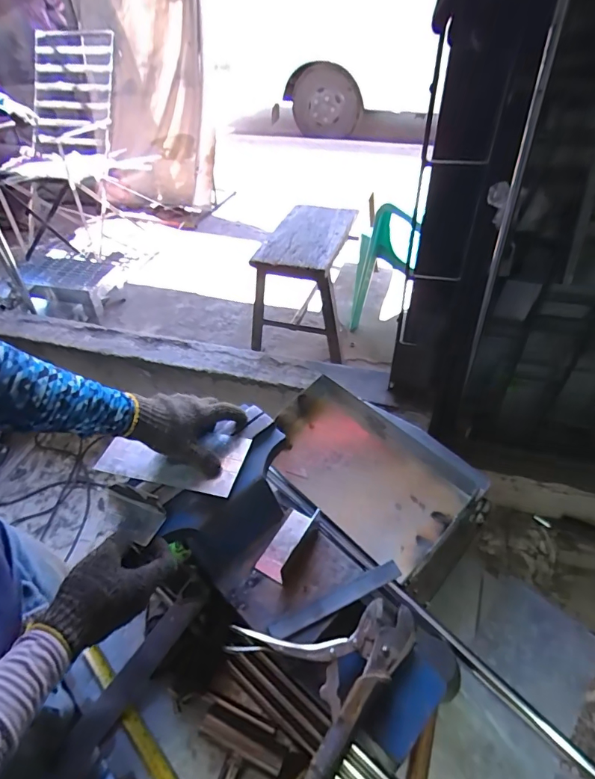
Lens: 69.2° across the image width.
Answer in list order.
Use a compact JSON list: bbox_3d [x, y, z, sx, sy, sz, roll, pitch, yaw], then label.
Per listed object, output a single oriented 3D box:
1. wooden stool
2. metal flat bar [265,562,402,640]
[{"bbox_3d":[0.034,-0.383,1.556,0.324,0.401,0.417,11,48,13],"label":"wooden stool"},{"bbox_3d":[0.050,0.266,0.547,0.180,0.007,0.026,-21,49,-17],"label":"metal flat bar"}]

